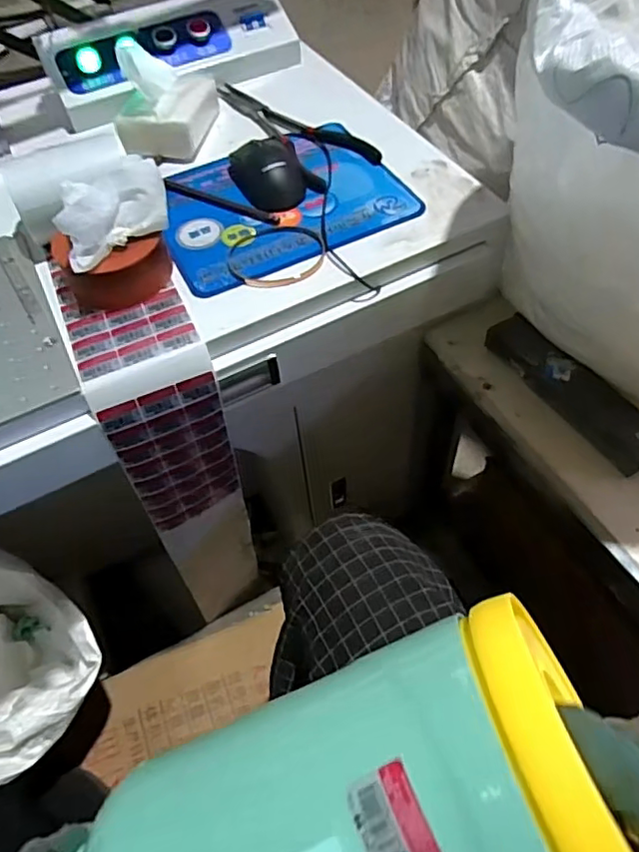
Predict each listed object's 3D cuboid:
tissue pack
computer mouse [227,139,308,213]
[{"bbox_3d":[-0.177,-0.384,0.682,0.082,0.096,0.129,7,56,9],"label":"tissue pack"},{"bbox_3d":[-0.055,-0.284,0.646,0.081,0.031,0.121,-17,56,-8],"label":"computer mouse"}]

